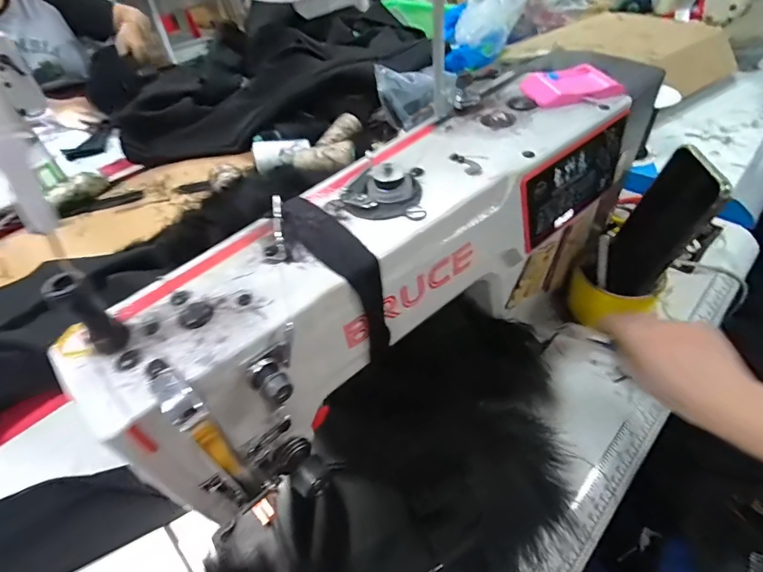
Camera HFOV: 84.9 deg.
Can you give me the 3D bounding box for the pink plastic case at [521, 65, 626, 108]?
[{"bbox_3d":[0.162,-0.171,0.359,0.078,0.016,0.050,-13,45,-6],"label":"pink plastic case"}]

